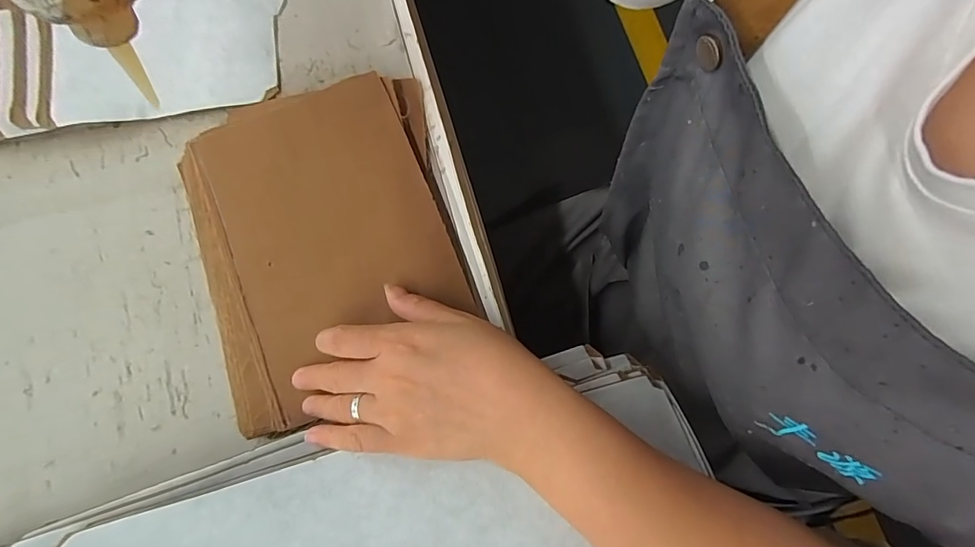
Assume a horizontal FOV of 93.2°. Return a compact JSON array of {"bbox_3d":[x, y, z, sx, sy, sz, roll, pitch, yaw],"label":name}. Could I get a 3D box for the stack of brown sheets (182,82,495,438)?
[{"bbox_3d":[-0.108,-0.023,0.307,0.166,0.014,0.214,-15,80,-4],"label":"stack of brown sheets"}]

